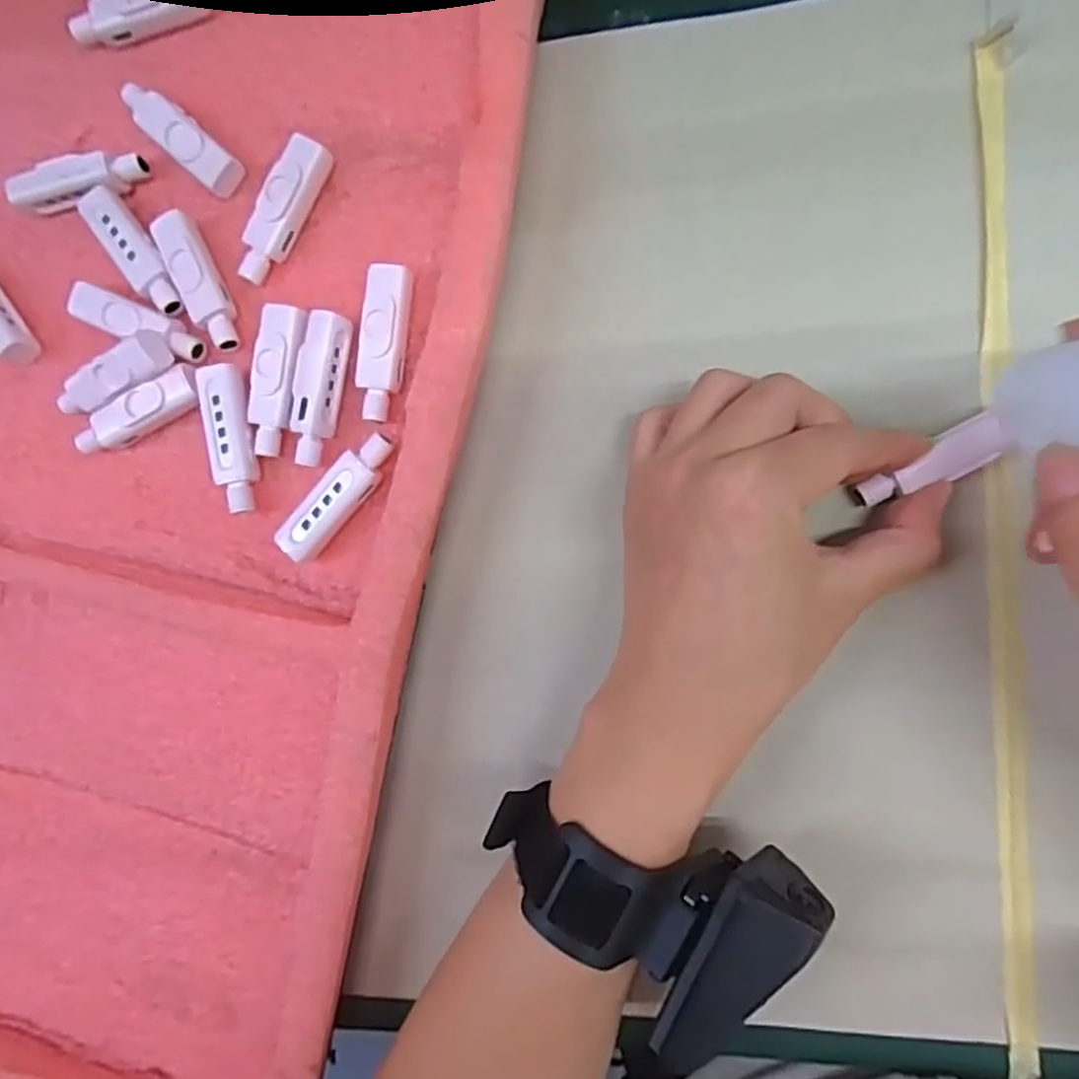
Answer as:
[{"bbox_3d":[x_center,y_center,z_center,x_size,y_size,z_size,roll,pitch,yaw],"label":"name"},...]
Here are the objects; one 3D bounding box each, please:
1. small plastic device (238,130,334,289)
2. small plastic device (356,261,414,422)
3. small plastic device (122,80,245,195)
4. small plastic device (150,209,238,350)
[{"bbox_3d":[-0.098,-0.124,0.270,0.015,0.013,0.056,27,93,8],"label":"small plastic device"},{"bbox_3d":[-0.058,-0.072,0.261,0.016,0.013,0.056,6,90,8],"label":"small plastic device"},{"bbox_3d":[-0.141,-0.158,0.277,0.055,0.012,0.016,42,95,7],"label":"small plastic device"},{"bbox_3d":[-0.133,-0.101,0.277,0.015,0.011,0.060,-27,86,7],"label":"small plastic device"}]

